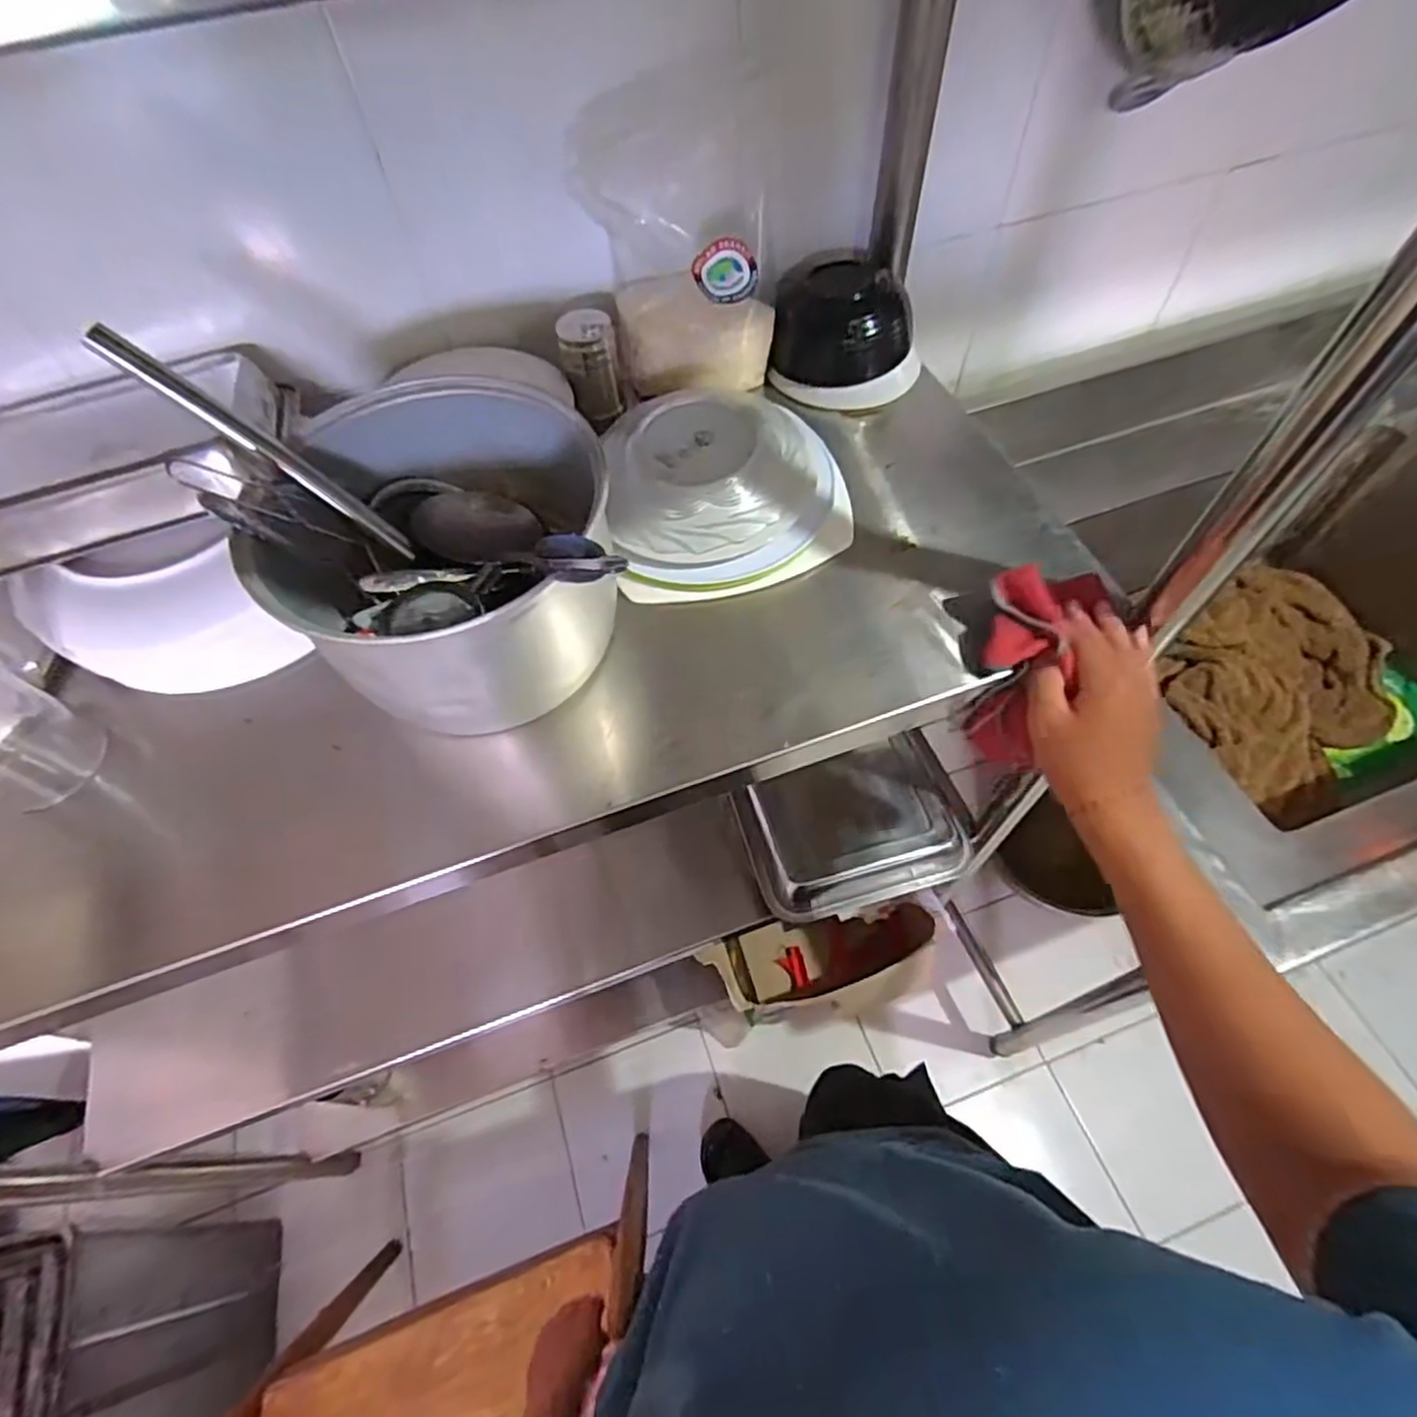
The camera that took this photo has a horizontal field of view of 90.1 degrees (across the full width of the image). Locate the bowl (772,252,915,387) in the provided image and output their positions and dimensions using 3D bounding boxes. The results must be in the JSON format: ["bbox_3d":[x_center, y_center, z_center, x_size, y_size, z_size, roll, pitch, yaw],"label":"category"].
[{"bbox_3d":[0.137,-0.400,0.709,0.131,0.080,0.128,8,59,8],"label":"bowl"}]

